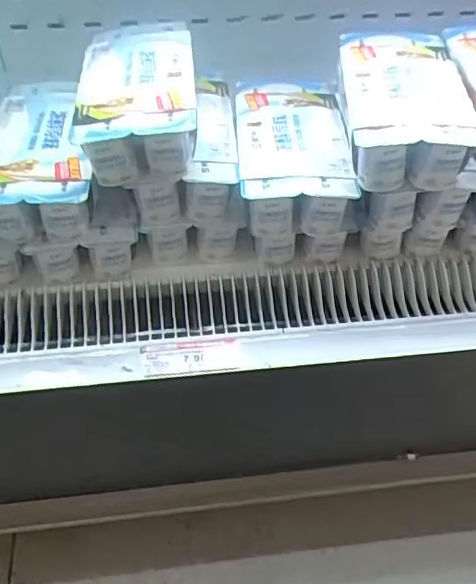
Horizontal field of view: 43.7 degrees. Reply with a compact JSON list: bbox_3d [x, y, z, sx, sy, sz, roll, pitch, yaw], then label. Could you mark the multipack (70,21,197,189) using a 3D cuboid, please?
[{"bbox_3d":[-0.114,-0.219,0.673,0.127,0.078,0.231,-2,45,-4],"label":"multipack"}]

